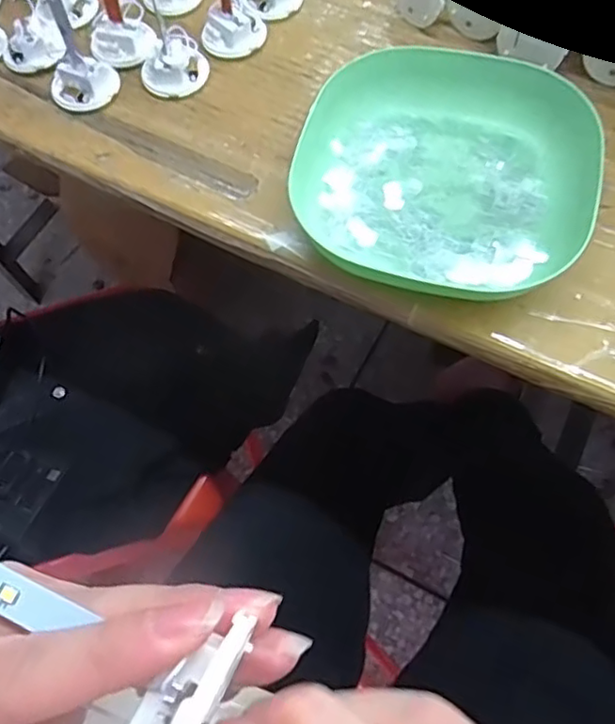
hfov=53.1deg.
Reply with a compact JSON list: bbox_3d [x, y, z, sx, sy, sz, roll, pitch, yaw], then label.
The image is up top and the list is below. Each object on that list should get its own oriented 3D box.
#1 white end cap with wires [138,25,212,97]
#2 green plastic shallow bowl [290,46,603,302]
[{"bbox_3d":[-0.077,-0.171,0.352,0.038,0.022,0.029,-21,67,-6],"label":"white end cap with wires"},{"bbox_3d":[0.074,-0.103,0.314,0.143,0.027,0.145,15,68,10],"label":"green plastic shallow bowl"}]

